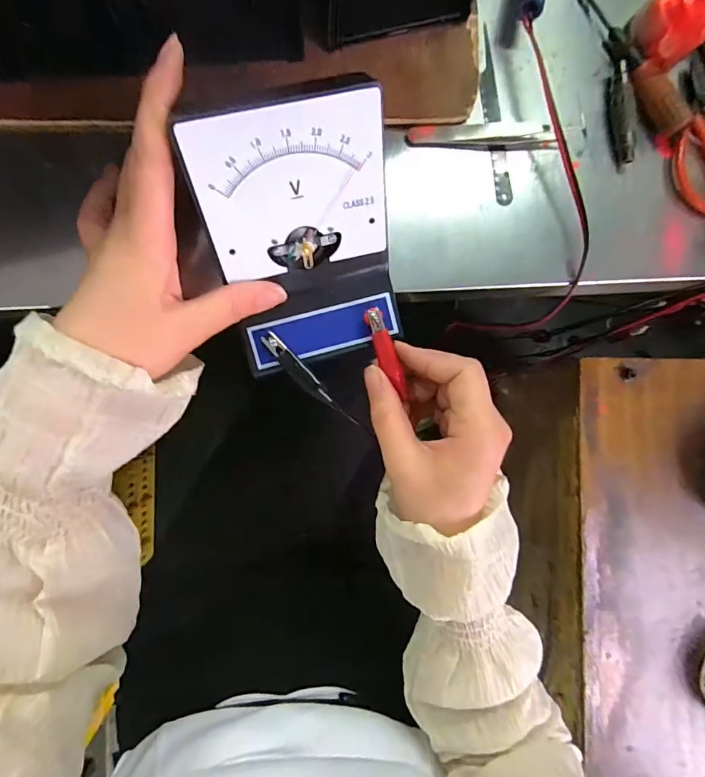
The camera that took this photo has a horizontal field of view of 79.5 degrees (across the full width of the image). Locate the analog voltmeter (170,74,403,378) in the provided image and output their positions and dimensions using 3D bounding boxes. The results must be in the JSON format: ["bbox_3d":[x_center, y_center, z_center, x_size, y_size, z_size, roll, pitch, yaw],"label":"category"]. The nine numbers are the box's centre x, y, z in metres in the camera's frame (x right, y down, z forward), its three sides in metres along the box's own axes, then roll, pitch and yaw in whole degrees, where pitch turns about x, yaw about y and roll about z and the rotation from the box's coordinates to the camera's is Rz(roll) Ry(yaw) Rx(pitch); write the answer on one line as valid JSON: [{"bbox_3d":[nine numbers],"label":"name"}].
[{"bbox_3d":[-0.024,-0.074,0.223,0.093,0.089,0.105,-13,88,-3],"label":"analog voltmeter"}]

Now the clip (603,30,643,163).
[{"bbox_3d":[0.190,-0.206,0.297,0.018,0.014,0.095,-1,88,-7],"label":"clip"}]

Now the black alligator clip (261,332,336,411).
[{"bbox_3d":[-0.031,-0.009,0.246,0.010,0.007,0.057,-44,94,-7],"label":"black alligator clip"}]

